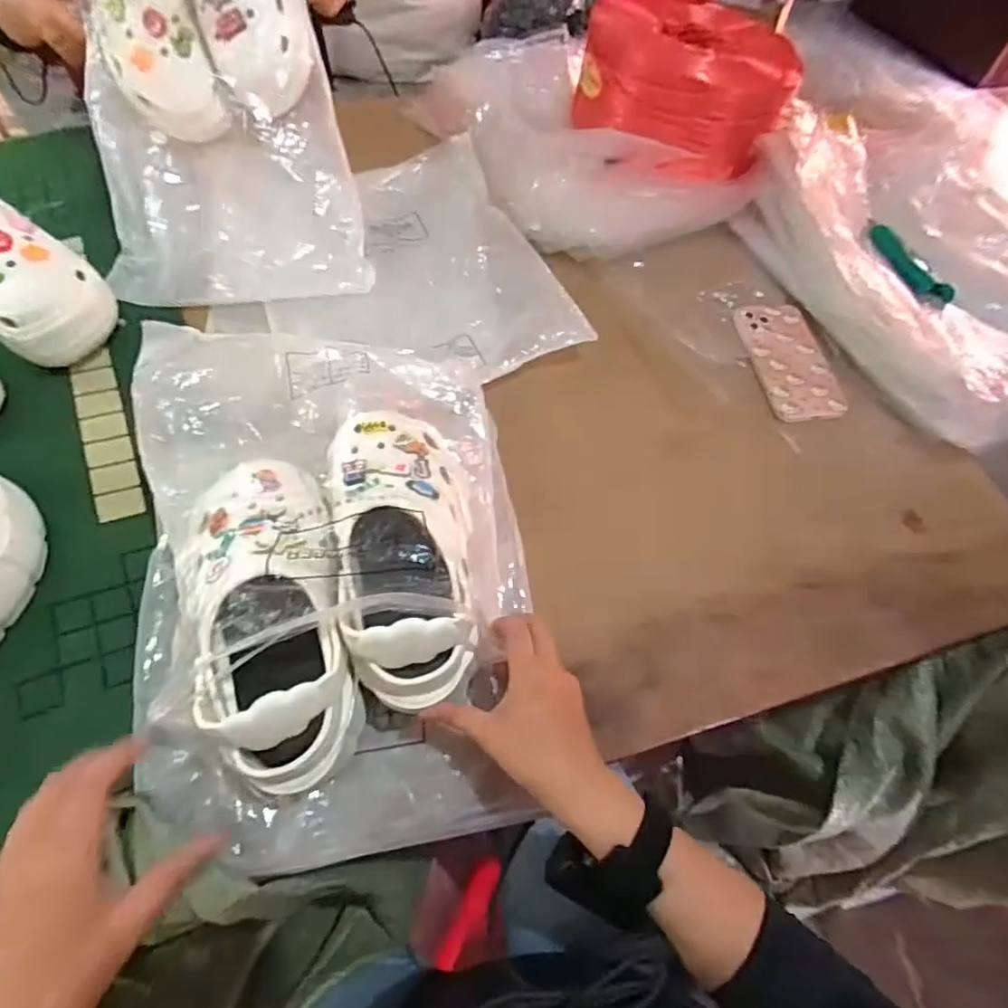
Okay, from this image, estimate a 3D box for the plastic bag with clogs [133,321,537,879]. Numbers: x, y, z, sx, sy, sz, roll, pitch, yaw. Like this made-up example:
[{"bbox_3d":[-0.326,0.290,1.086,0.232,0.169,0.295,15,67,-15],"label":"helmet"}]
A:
[{"bbox_3d":[-0.142,0.045,0.476,0.306,0.116,0.413,-4,61,-6],"label":"plastic bag with clogs"}]

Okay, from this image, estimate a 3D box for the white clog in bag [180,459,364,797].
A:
[{"bbox_3d":[-0.175,0.072,0.438,0.115,0.074,0.247,-21,64,-15],"label":"white clog in bag"}]

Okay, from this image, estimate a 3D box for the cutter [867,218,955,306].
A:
[{"bbox_3d":[0.483,-0.293,0.709,0.028,0.021,0.146,-18,64,-14],"label":"cutter"}]

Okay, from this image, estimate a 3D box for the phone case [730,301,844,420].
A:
[{"bbox_3d":[0.324,-0.162,0.667,0.089,0.018,0.162,-7,65,-2],"label":"phone case"}]

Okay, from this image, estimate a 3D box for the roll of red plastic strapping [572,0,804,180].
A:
[{"bbox_3d":[0.249,-0.573,0.811,0.267,0.130,0.175,31,63,13],"label":"roll of red plastic strapping"}]

